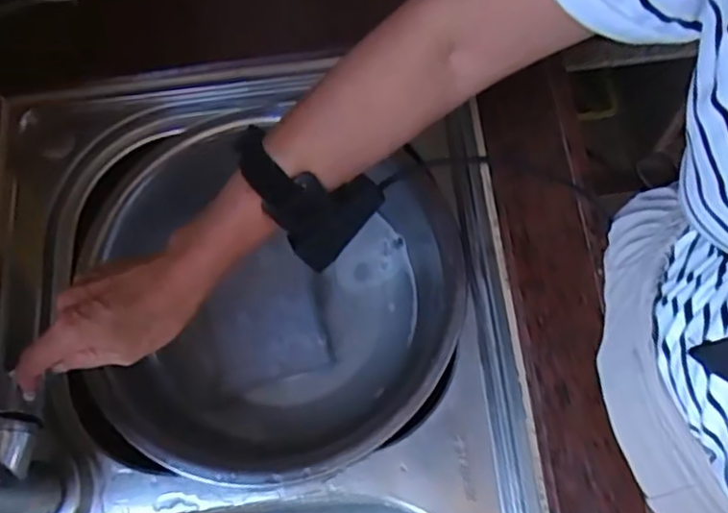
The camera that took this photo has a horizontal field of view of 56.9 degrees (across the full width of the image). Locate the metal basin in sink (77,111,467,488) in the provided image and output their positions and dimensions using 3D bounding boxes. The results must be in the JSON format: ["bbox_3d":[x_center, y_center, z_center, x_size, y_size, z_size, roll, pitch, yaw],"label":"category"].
[{"bbox_3d":[-0.090,0.046,0.603,0.326,0.118,0.286,28,74,12],"label":"metal basin in sink"}]

